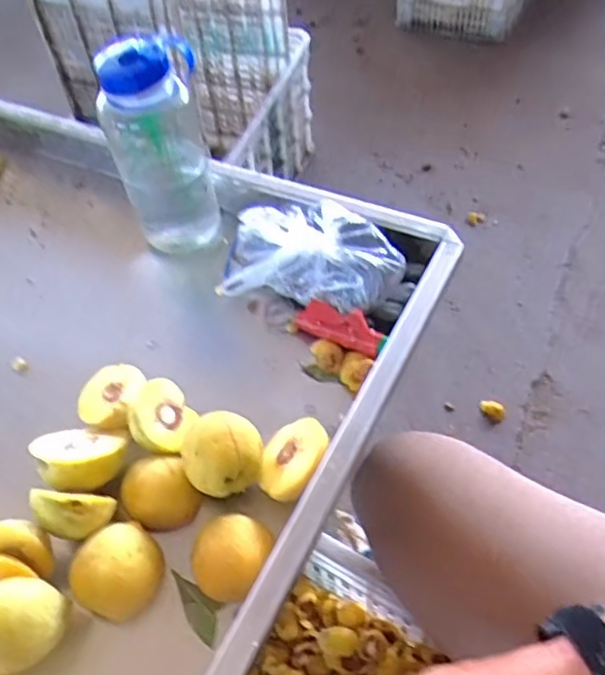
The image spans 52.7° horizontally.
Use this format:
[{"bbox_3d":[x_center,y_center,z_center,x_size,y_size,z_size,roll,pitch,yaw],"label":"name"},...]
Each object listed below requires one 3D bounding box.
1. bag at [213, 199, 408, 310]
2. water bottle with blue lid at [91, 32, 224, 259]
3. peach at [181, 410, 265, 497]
[{"bbox_3d":[0.013,-0.086,0.622,0.180,0.076,0.106,17,54,17],"label":"bag"},{"bbox_3d":[-0.145,-0.189,0.625,0.092,0.220,0.067,-21,53,-12],"label":"water bottle with blue lid"},{"bbox_3d":[-0.061,0.092,0.480,0.058,0.048,0.058,6,52,9],"label":"peach"}]

